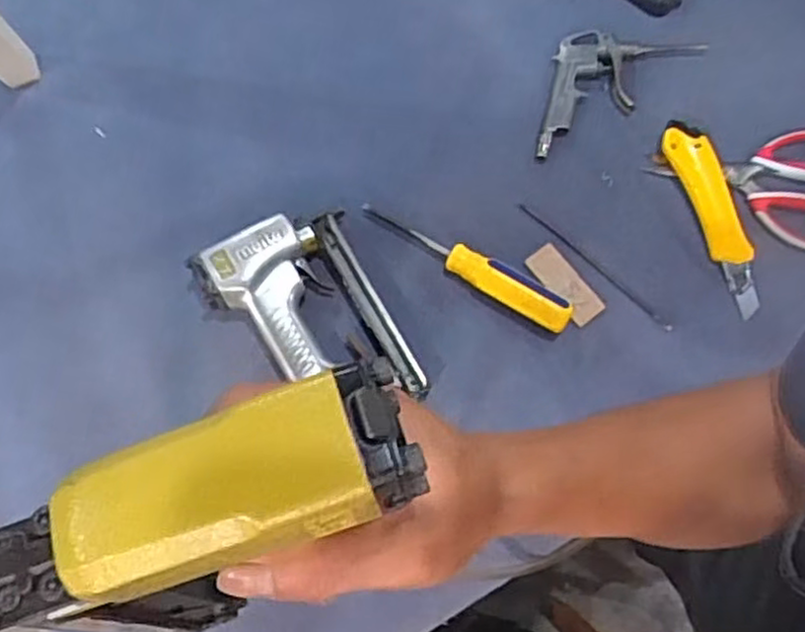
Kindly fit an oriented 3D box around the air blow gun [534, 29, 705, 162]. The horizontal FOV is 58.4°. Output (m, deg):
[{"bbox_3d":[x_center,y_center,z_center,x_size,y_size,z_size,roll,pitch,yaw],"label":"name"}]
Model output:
[{"bbox_3d":[0.180,-0.220,0.669,0.182,0.021,0.090,-41,78,-12],"label":"air blow gun"}]

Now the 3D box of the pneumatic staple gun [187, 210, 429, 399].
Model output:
[{"bbox_3d":[-0.083,0.003,0.609,0.137,0.054,0.176,-24,75,-8],"label":"pneumatic staple gun"}]

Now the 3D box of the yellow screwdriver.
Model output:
[{"bbox_3d":[0.058,-0.052,0.620,0.196,0.024,0.036,33,75,9],"label":"yellow screwdriver"}]

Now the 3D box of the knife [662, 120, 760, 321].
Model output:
[{"bbox_3d":[0.276,-0.090,0.629,0.041,0.028,0.177,-21,74,-7],"label":"knife"}]

